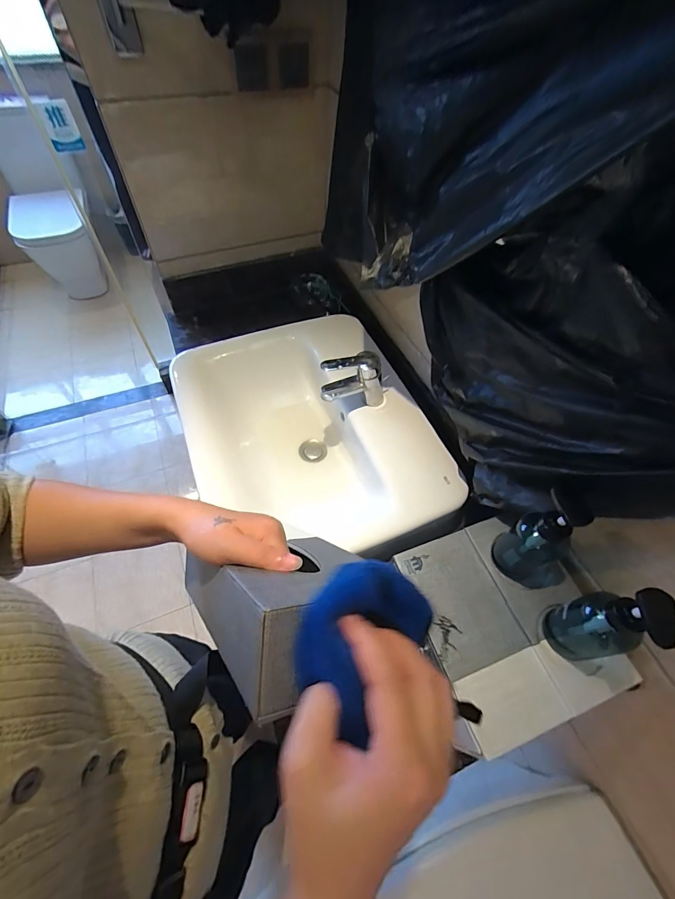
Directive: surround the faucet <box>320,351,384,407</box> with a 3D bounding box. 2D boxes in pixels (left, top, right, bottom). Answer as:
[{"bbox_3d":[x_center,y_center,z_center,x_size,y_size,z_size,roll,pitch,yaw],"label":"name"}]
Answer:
[{"bbox_3d":[0.031,-0.119,0.700,0.127,0.113,0.045,-10,57,-9],"label":"faucet"}]

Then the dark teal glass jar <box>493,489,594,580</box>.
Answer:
[{"bbox_3d":[0.264,0.115,0.490,0.065,0.153,0.062,1,56,-2],"label":"dark teal glass jar"}]

